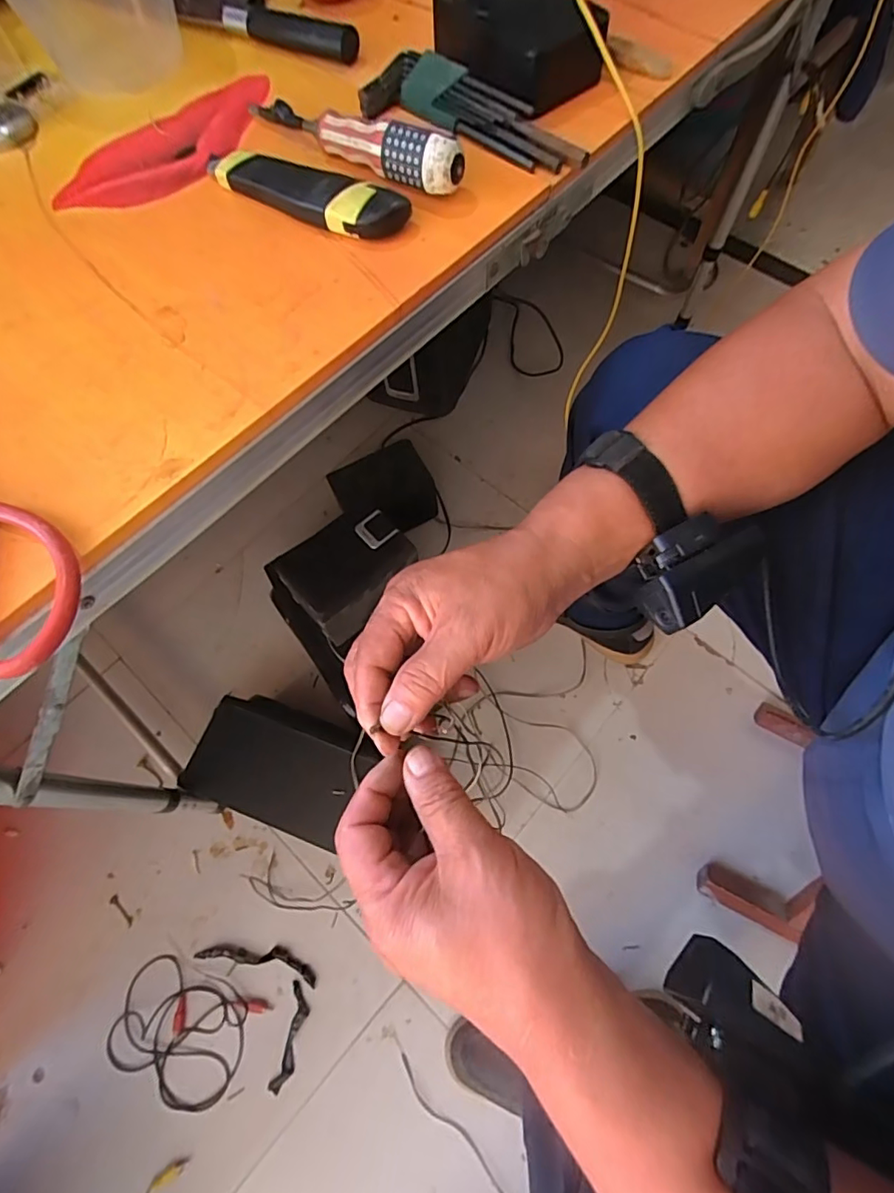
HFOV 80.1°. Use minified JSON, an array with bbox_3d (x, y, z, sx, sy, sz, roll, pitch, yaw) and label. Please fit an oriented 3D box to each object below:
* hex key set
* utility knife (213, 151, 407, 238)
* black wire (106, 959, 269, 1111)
[{"bbox_3d":[0.019,-0.352,0.384,0.177,0.025,0.036,31,73,13],"label":"hex key set"},{"bbox_3d":[-0.101,-0.275,0.359,0.160,0.023,0.034,27,72,12],"label":"utility knife"},{"bbox_3d":[-0.313,0.512,0.619,0.162,0.022,0.122,19,70,9],"label":"black wire"}]

